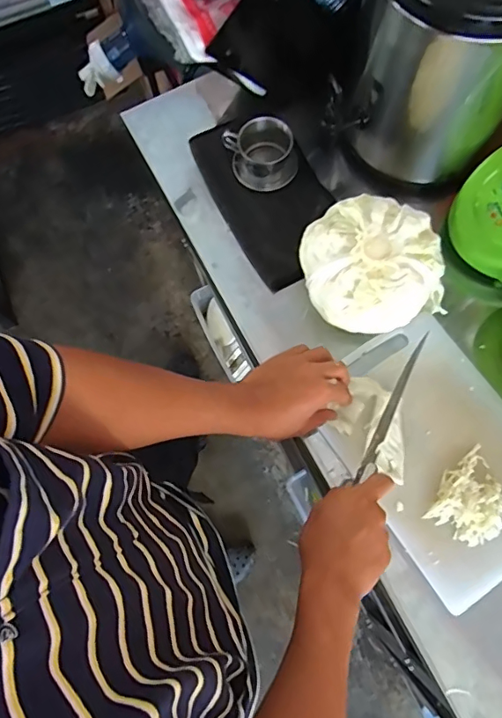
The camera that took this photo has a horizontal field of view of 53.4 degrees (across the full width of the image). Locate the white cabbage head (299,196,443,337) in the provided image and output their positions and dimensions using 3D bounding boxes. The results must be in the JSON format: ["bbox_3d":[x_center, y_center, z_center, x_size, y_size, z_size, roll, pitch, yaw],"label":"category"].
[{"bbox_3d":[0.148,-0.112,0.623,0.160,0.088,0.153,0,74,2],"label":"white cabbage head"}]

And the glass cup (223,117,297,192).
[{"bbox_3d":[0.018,-0.291,0.699,0.098,0.067,0.083,-17,74,-3],"label":"glass cup"}]

